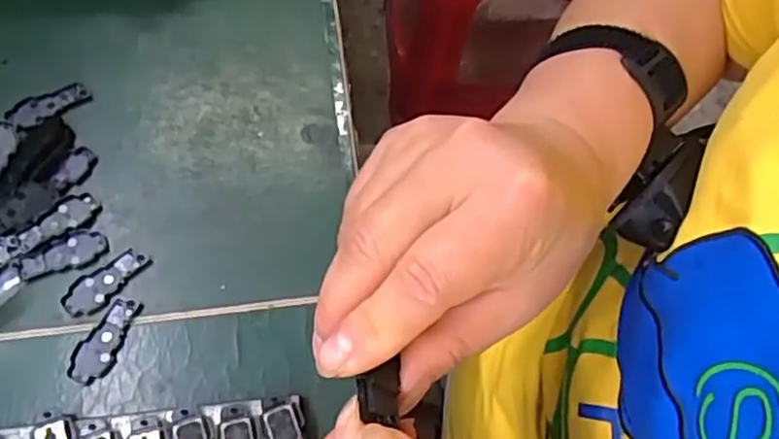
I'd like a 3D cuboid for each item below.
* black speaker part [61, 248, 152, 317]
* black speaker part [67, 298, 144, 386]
[{"bbox_3d":[-0.125,0.027,0.296,0.040,0.004,0.016,-37,72,-14],"label":"black speaker part"},{"bbox_3d":[-0.121,0.051,0.286,0.016,0.004,0.039,25,69,10],"label":"black speaker part"}]

